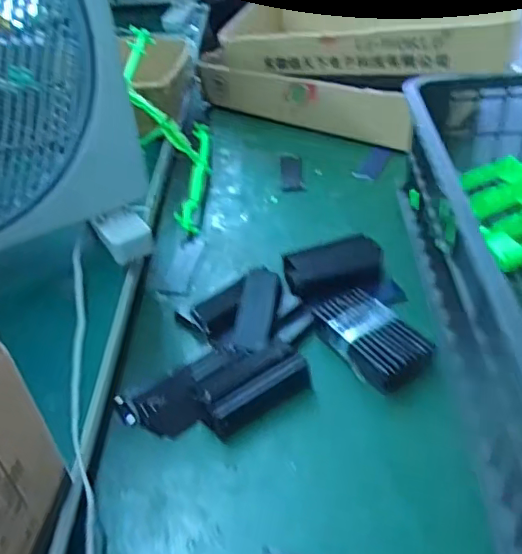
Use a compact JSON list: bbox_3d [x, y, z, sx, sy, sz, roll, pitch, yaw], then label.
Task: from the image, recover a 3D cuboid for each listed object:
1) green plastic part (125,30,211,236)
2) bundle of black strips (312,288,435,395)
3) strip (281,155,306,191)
[{"bbox_3d":[-0.134,-0.195,0.760,0.051,0.177,0.302,-29,40,27],"label":"green plastic part"},{"bbox_3d":[0.099,0.053,0.510,0.063,0.034,0.096,-27,44,-22],"label":"bundle of black strips"},{"bbox_3d":[0.043,-0.143,0.784,0.030,0.005,0.095,-6,40,1],"label":"strip"}]

